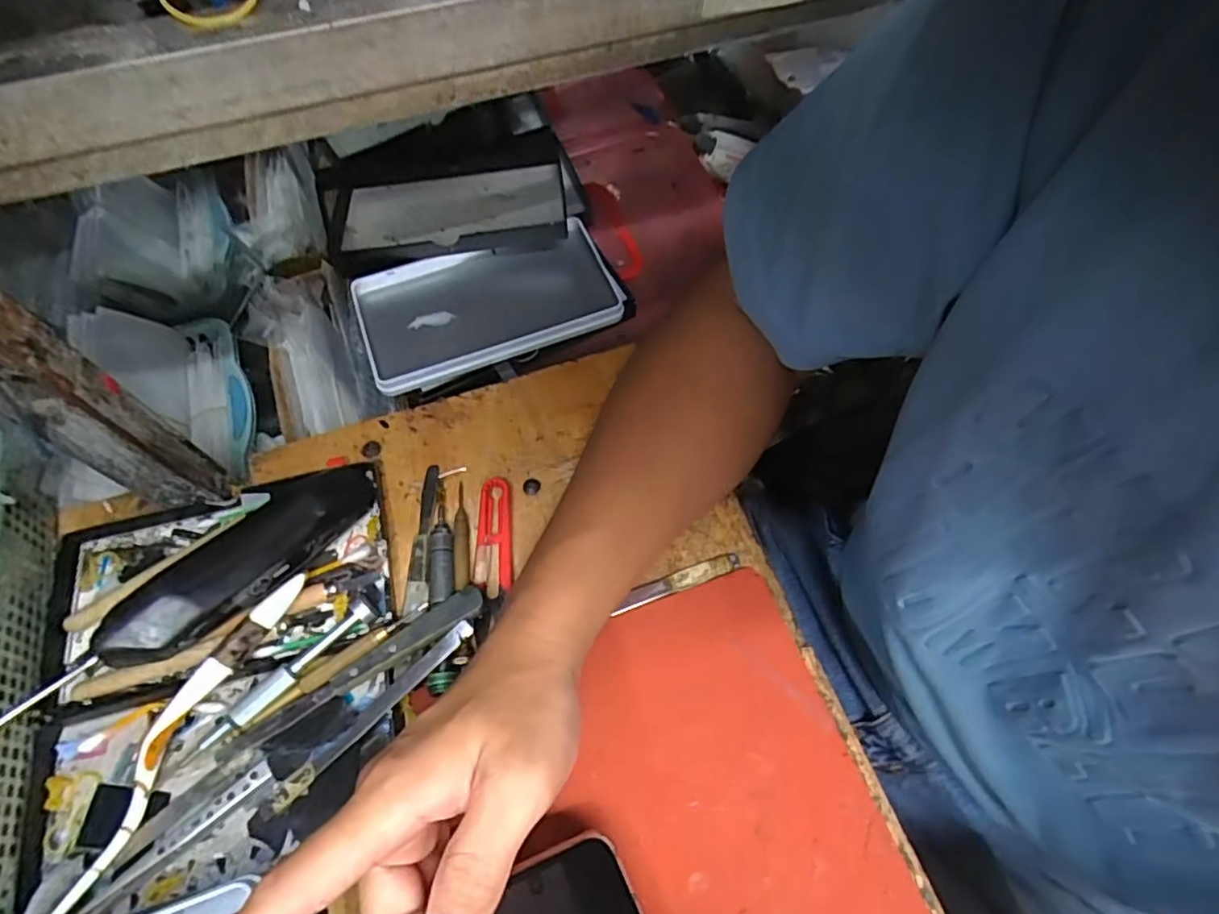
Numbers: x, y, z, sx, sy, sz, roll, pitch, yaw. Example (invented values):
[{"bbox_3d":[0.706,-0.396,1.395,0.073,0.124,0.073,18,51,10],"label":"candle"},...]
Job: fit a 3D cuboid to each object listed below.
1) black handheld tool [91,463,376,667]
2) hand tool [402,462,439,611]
[{"bbox_3d":[-0.190,0.050,0.329,0.044,0.030,0.149,32,47,14],"label":"black handheld tool"},{"bbox_3d":[-0.110,0.046,0.365,0.012,0.010,0.093,1,59,-4],"label":"hand tool"}]

